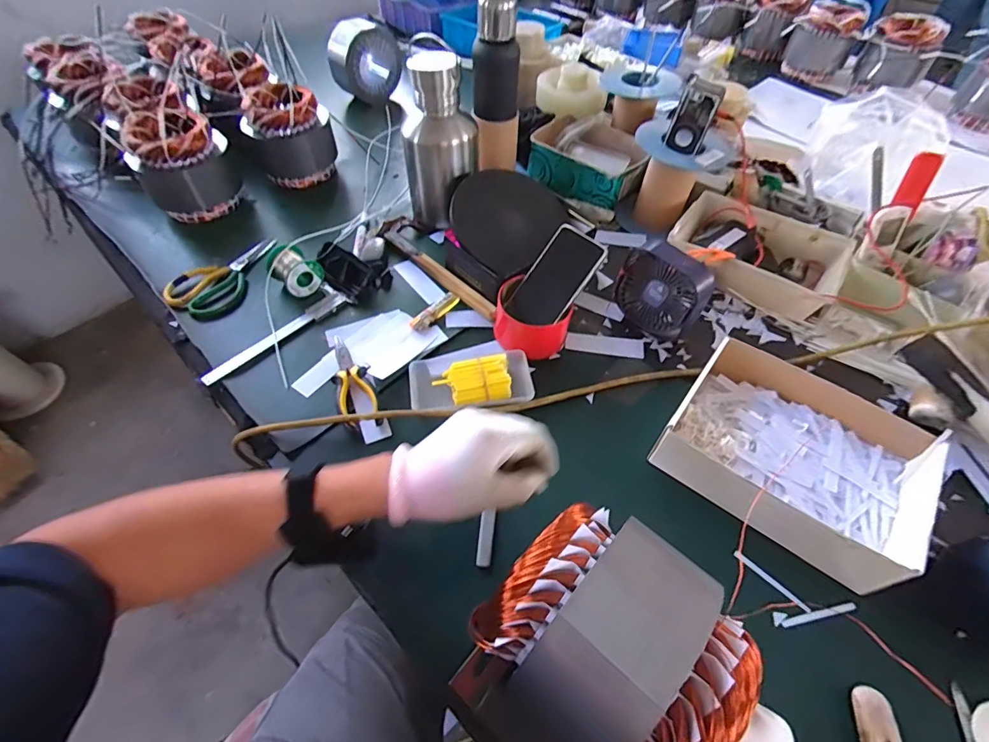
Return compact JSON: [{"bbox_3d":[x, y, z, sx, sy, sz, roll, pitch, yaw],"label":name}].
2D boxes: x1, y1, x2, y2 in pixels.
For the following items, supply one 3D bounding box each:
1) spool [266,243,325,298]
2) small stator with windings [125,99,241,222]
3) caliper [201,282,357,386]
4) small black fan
[{"bbox_3d":[-0.301,-0.154,0.688,0.068,0.048,0.057,33,59,21],"label":"spool"},{"bbox_3d":[-0.549,-0.371,0.805,0.150,0.136,0.157,-29,59,-21],"label":"small stator with windings"},{"bbox_3d":[-0.314,-0.063,0.657,0.227,0.009,0.059,-38,63,-26],"label":"caliper"},{"bbox_3d":[0.238,-0.113,0.647,0.067,0.103,0.123,-36,62,-24],"label":"small black fan"}]

